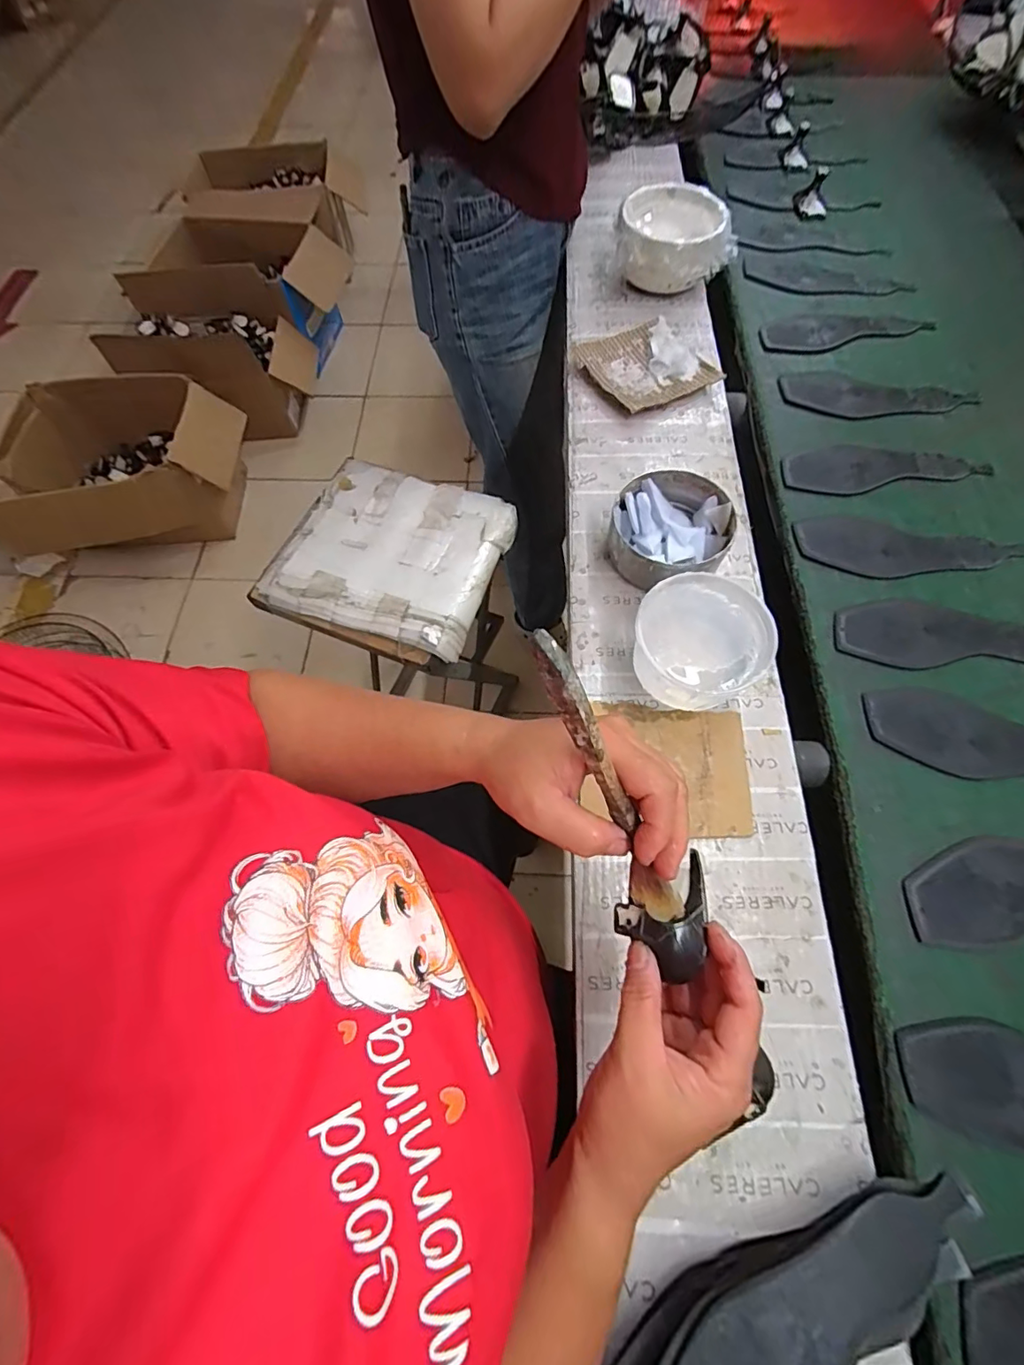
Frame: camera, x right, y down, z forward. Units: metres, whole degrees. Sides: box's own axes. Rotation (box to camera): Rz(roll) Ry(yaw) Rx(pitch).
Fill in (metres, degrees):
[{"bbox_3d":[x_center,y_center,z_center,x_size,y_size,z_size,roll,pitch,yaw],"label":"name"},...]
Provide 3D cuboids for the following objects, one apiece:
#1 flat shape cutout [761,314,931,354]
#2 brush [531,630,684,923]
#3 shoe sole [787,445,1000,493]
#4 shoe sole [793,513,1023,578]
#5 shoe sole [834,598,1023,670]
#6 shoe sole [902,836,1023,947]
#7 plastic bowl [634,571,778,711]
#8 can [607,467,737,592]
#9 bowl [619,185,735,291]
[{"bbox_3d":[0.458,-0.486,0.721,0.235,0.008,0.067,-9,67,-4],"label":"flat shape cutout"},{"bbox_3d":[0.049,0.054,0.258,0.015,0.185,0.023,-33,28,-14],"label":"brush"},{"bbox_3d":[0.438,-0.257,0.621,0.230,0.010,0.072,-8,67,-4],"label":"shoe sole"},{"bbox_3d":[0.432,-0.142,0.569,0.234,0.009,0.079,11,67,4],"label":"shoe sole"},{"bbox_3d":[0.443,-0.051,0.523,0.228,0.006,0.075,-1,67,-1],"label":"shoe sole"},{"bbox_3d":[0.442,0.160,0.436,0.232,0.009,0.072,-12,67,-6],"label":"shoe sole"},{"bbox_3d":[0.167,-0.033,0.477,0.111,0.068,0.122,0,67,-1],"label":"plastic bowl"},{"bbox_3d":[0.159,-0.150,0.528,0.127,0.061,0.122,0,67,-1],"label":"can"},{"bbox_3d":[0.223,-0.599,0.715,0.149,0.082,0.150,0,67,-1],"label":"bowl"}]

